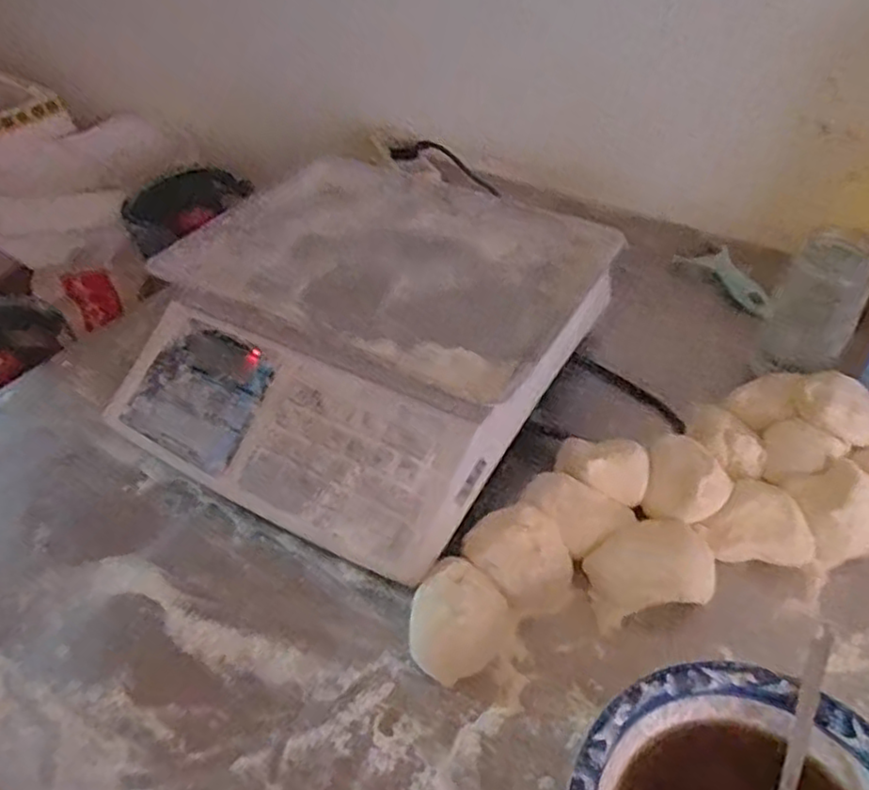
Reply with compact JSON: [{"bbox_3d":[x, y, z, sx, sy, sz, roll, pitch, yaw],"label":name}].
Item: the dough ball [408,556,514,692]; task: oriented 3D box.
[{"bbox_3d":[0.013,0.141,0.435,0.059,0.039,0.069,28,52,29],"label":"dough ball"}]

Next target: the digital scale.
[{"bbox_3d":[-0.059,-0.057,0.591,0.334,0.118,0.348,22,49,25],"label":"digital scale"}]

